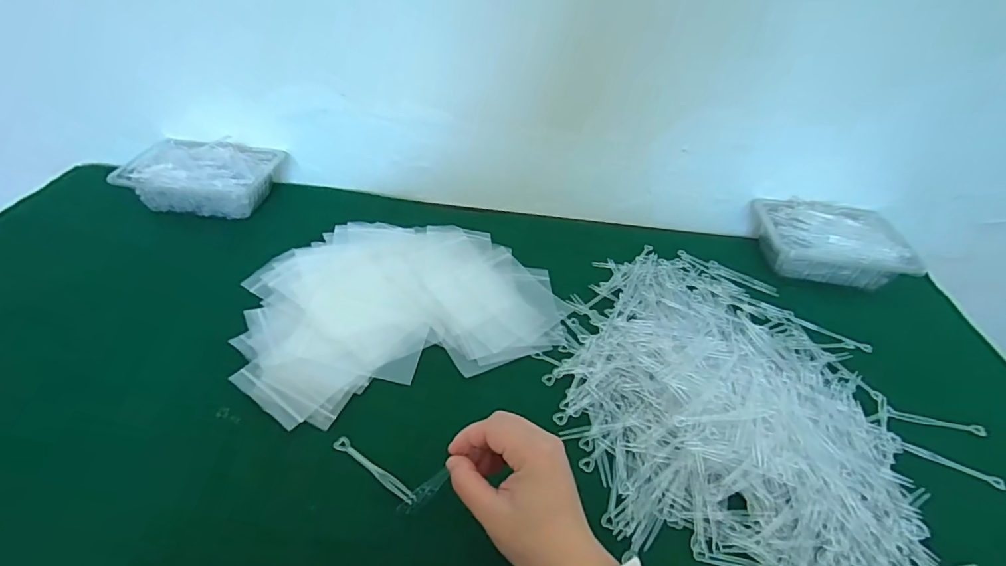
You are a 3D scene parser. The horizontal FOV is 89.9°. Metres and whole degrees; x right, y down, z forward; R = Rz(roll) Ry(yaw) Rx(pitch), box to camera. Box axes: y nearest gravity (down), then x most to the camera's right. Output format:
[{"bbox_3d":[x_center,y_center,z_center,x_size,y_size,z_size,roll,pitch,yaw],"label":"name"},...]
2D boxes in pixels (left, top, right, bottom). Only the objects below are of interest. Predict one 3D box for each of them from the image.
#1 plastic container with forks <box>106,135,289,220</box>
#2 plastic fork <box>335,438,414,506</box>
[{"bbox_3d":[-0.398,-0.141,0.677,0.175,0.057,0.123,8,40,2],"label":"plastic container with forks"},{"bbox_3d":[-0.106,0.154,0.415,0.089,0.007,0.011,28,45,24],"label":"plastic fork"}]

